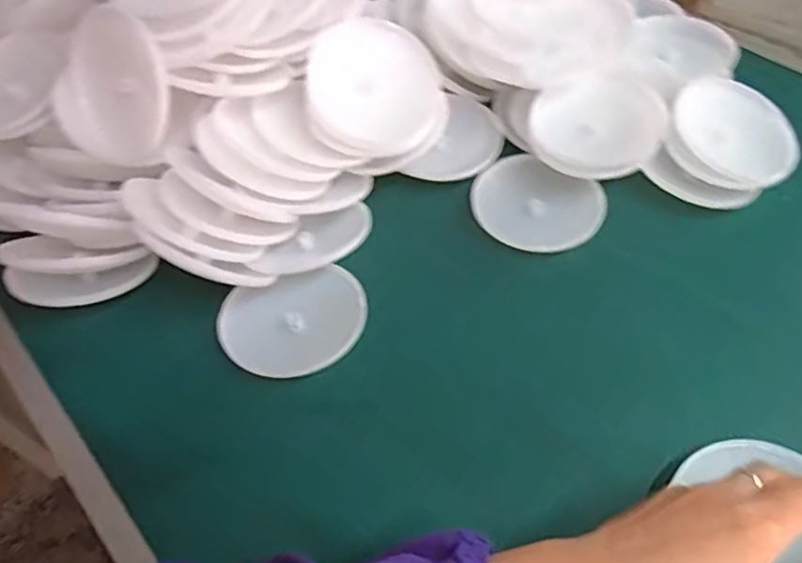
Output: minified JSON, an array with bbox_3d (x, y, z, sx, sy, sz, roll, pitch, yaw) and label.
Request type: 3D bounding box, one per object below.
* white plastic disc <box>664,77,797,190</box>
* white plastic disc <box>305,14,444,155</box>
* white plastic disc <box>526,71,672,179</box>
[{"bbox_3d":[0.296,-0.134,0.568,0.106,0.017,0.112,-1,74,3],"label":"white plastic disc"},{"bbox_3d":[-0.022,-0.169,0.540,0.109,0.009,0.113,0,90,-8],"label":"white plastic disc"},{"bbox_3d":[0.178,-0.144,0.565,0.107,0.010,0.112,-2,72,7],"label":"white plastic disc"}]

